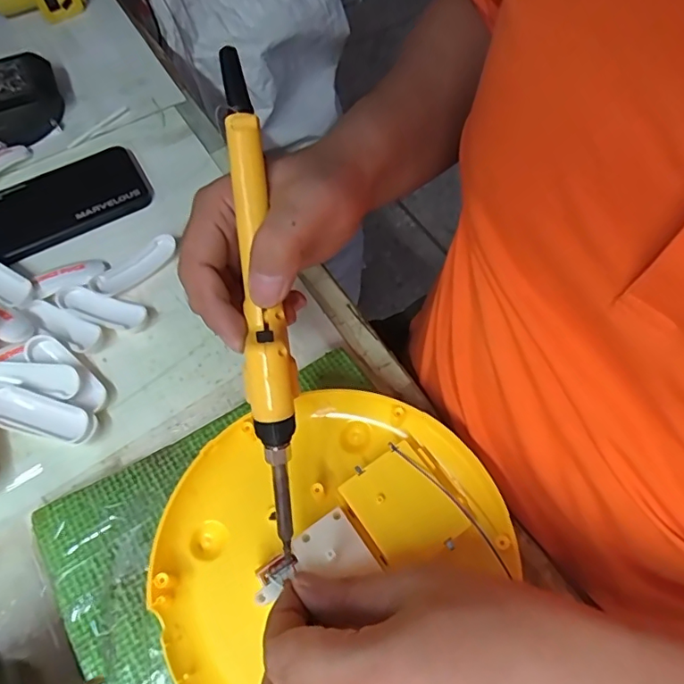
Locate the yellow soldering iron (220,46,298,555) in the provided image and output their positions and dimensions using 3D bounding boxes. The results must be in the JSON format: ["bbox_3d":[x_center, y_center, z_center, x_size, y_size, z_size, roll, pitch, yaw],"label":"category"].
[{"bbox_3d":[-0.037,-0.019,0.240,0.021,0.023,0.231,-7,89,-6],"label":"yellow soldering iron"}]

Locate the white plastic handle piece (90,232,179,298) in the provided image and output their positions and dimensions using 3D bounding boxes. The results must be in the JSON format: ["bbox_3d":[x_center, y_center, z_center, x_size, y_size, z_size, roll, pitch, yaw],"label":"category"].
[{"bbox_3d":[-0.158,-0.059,0.395,0.069,0.011,0.023,-38,68,-18],"label":"white plastic handle piece"}]

